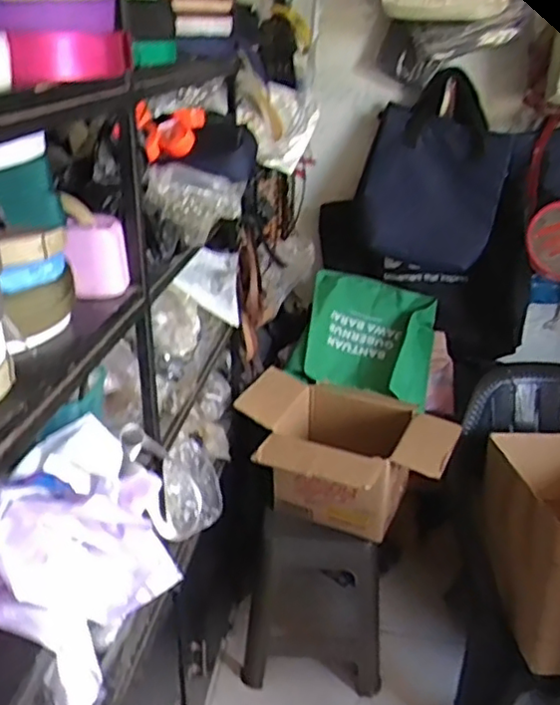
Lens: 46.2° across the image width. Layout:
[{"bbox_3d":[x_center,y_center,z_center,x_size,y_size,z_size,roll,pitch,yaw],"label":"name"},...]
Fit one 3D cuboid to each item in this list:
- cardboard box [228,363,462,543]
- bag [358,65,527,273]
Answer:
[{"bbox_3d":[0.149,0.247,1.542,0.477,0.253,0.385,11,29,19],"label":"cardboard box"},{"bbox_3d":[0.404,-0.453,1.704,0.370,0.467,0.116,17,31,27],"label":"bag"}]

